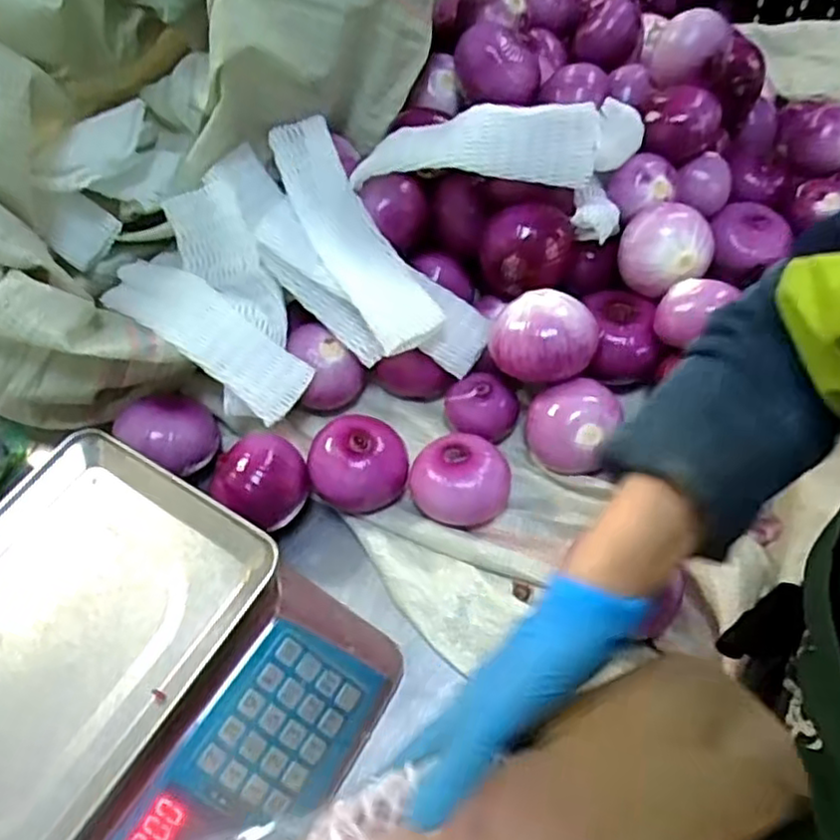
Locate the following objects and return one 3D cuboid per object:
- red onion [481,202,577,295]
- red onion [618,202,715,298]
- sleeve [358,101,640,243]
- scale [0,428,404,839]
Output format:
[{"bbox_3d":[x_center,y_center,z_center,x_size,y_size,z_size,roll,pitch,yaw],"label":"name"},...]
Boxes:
[{"bbox_3d":[0.103,-0.157,0.669,0.085,0.071,0.077,6,60,11],"label":"red onion"},{"bbox_3d":[0.228,-0.155,0.649,0.079,0.063,0.073,-4,59,6],"label":"red onion"},{"bbox_3d":[0.073,-0.247,0.651,0.260,0.095,0.108,3,59,9],"label":"sleeve"},{"bbox_3d":[-0.240,0.211,0.520,0.341,0.087,0.333,26,66,21],"label":"scale"}]

